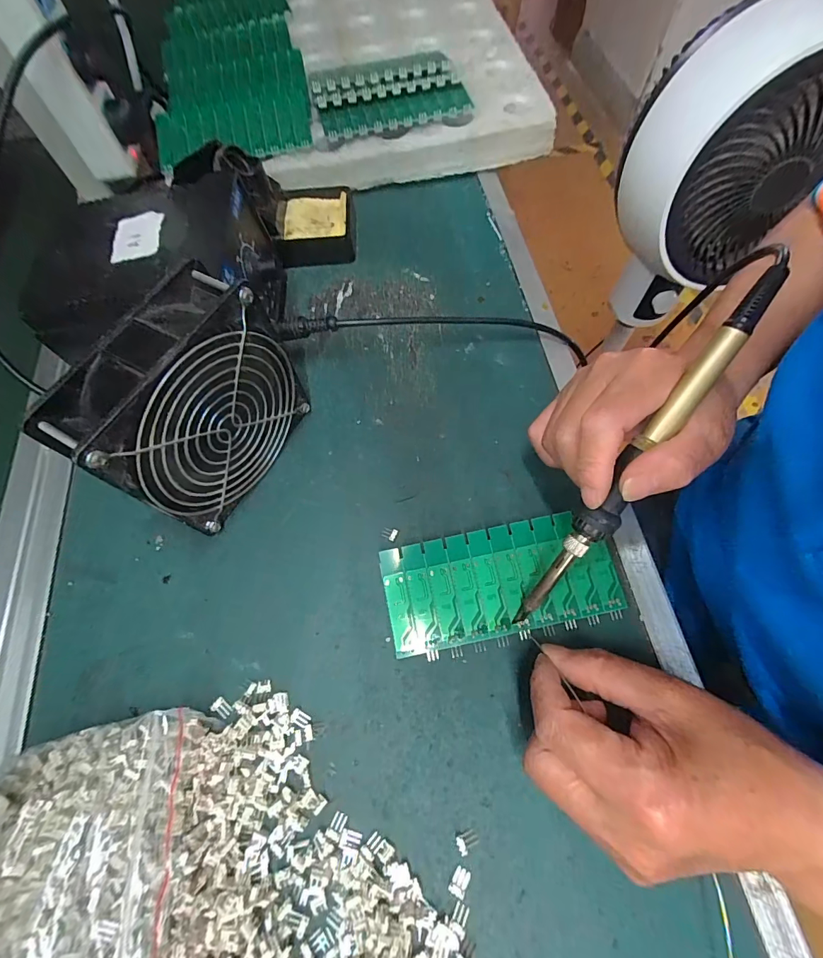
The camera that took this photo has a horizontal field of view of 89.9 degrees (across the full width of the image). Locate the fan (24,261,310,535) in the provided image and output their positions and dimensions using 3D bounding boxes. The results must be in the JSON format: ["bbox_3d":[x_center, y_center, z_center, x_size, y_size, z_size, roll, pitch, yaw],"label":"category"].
[{"bbox_3d":[-0.123,-0.038,0.247,0.046,0.121,0.116,24,70,12],"label":"fan"}]

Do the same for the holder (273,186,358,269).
[{"bbox_3d":[-0.085,-0.230,0.376,0.066,0.026,0.074,-4,67,1],"label":"holder"}]

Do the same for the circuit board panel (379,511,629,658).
[{"bbox_3d":[0.054,0.060,0.255,0.138,0.012,0.067,-9,67,-1],"label":"circuit board panel"}]

